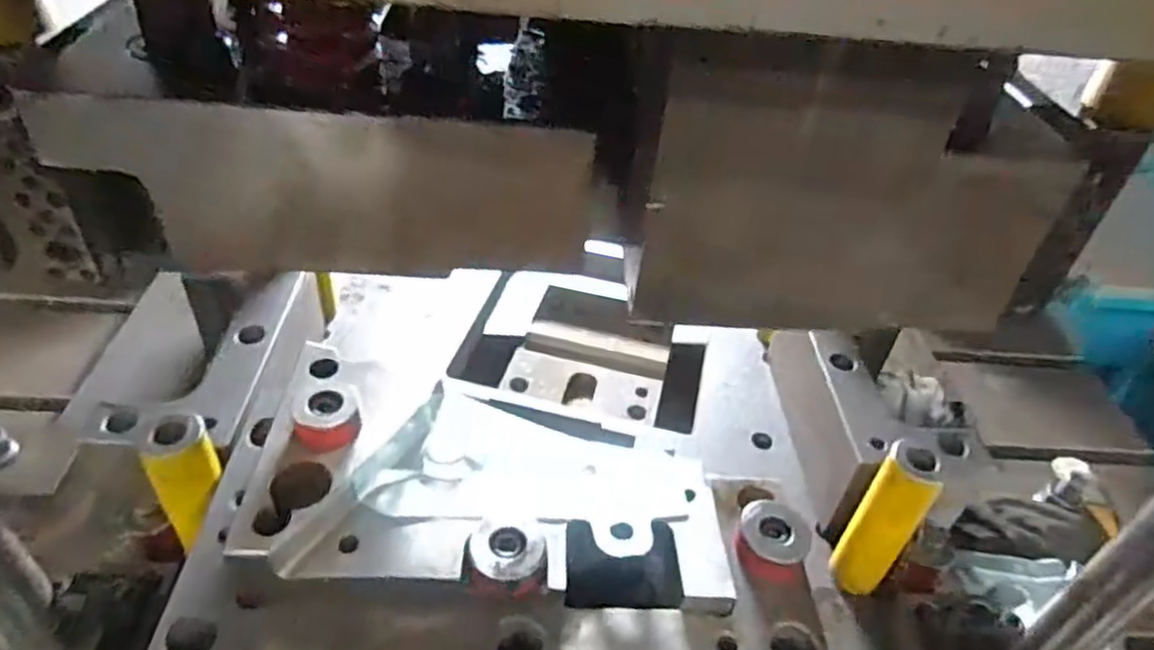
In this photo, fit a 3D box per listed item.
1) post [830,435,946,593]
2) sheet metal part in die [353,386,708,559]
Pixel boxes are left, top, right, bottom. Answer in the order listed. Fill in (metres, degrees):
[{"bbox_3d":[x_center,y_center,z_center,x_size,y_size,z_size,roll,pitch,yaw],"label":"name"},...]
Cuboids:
[{"bbox_3d":[0.223,0.146,0.528,0.041,0.136,0.032,33,46,28],"label":"post"},{"bbox_3d":[-0.021,0.095,0.474,0.212,0.033,0.093,6,40,-1],"label":"sheet metal part in die"}]

